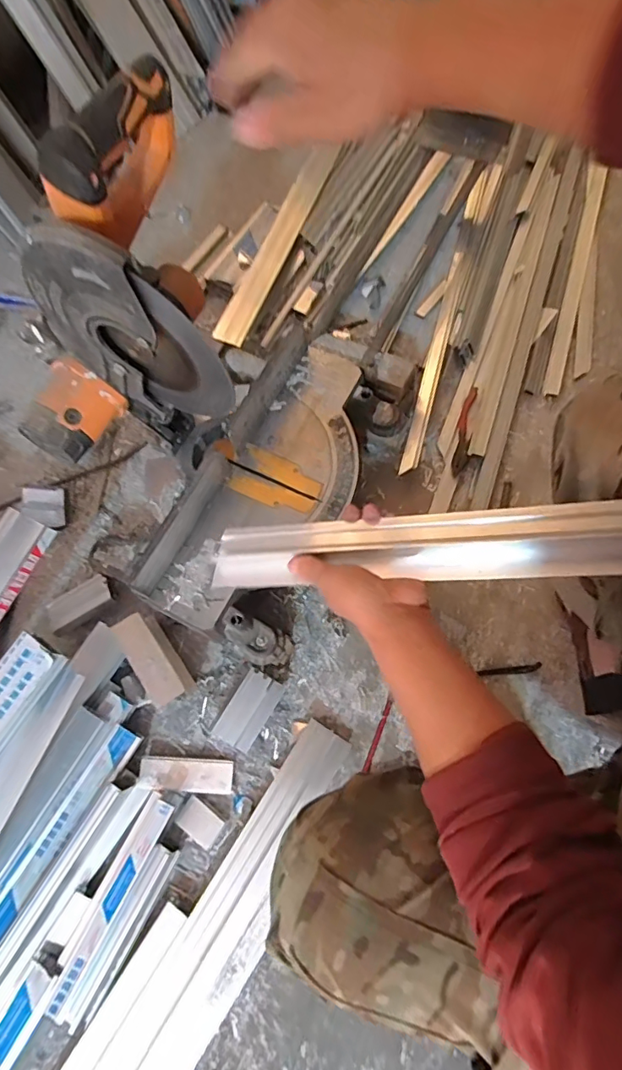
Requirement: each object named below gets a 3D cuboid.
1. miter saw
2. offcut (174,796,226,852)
[{"bbox_3d":[-0.158,-0.193,0.677,0.456,0.546,0.519,25,74,13],"label":"miter saw"},{"bbox_3d":[-0.158,0.411,0.723,0.062,0.009,0.044,32,76,17],"label":"offcut"}]

